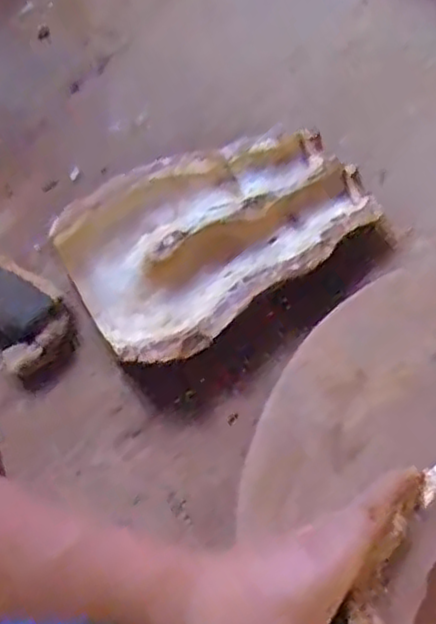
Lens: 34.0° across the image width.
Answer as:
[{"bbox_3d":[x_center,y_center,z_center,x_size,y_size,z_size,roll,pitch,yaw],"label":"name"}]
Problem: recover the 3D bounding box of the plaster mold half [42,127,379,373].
[{"bbox_3d":[0.003,-0.088,0.829,0.348,0.061,0.224,-28,67,-12],"label":"plaster mold half"}]

